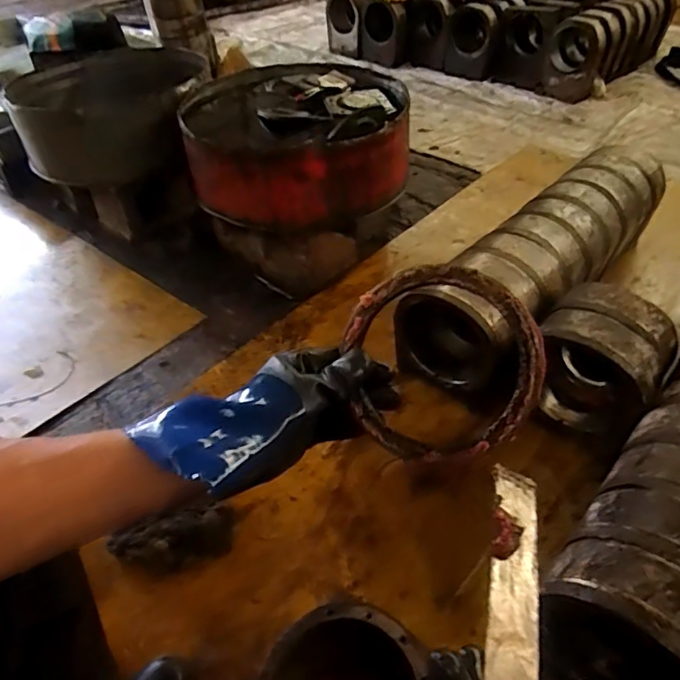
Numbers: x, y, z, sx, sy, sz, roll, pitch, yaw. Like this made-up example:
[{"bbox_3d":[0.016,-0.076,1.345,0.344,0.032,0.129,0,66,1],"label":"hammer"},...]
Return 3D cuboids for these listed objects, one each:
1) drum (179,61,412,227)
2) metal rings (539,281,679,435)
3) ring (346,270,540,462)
[{"bbox_3d":[-0.107,-0.516,1.422,0.554,0.196,0.521,-9,43,-7],"label":"drum"},{"bbox_3d":[0.480,0.039,1.027,0.200,0.209,0.189,27,50,28],"label":"metal rings"},{"bbox_3d":[0.083,0.016,0.440,0.148,0.012,0.152,-1,85,19],"label":"ring"}]

